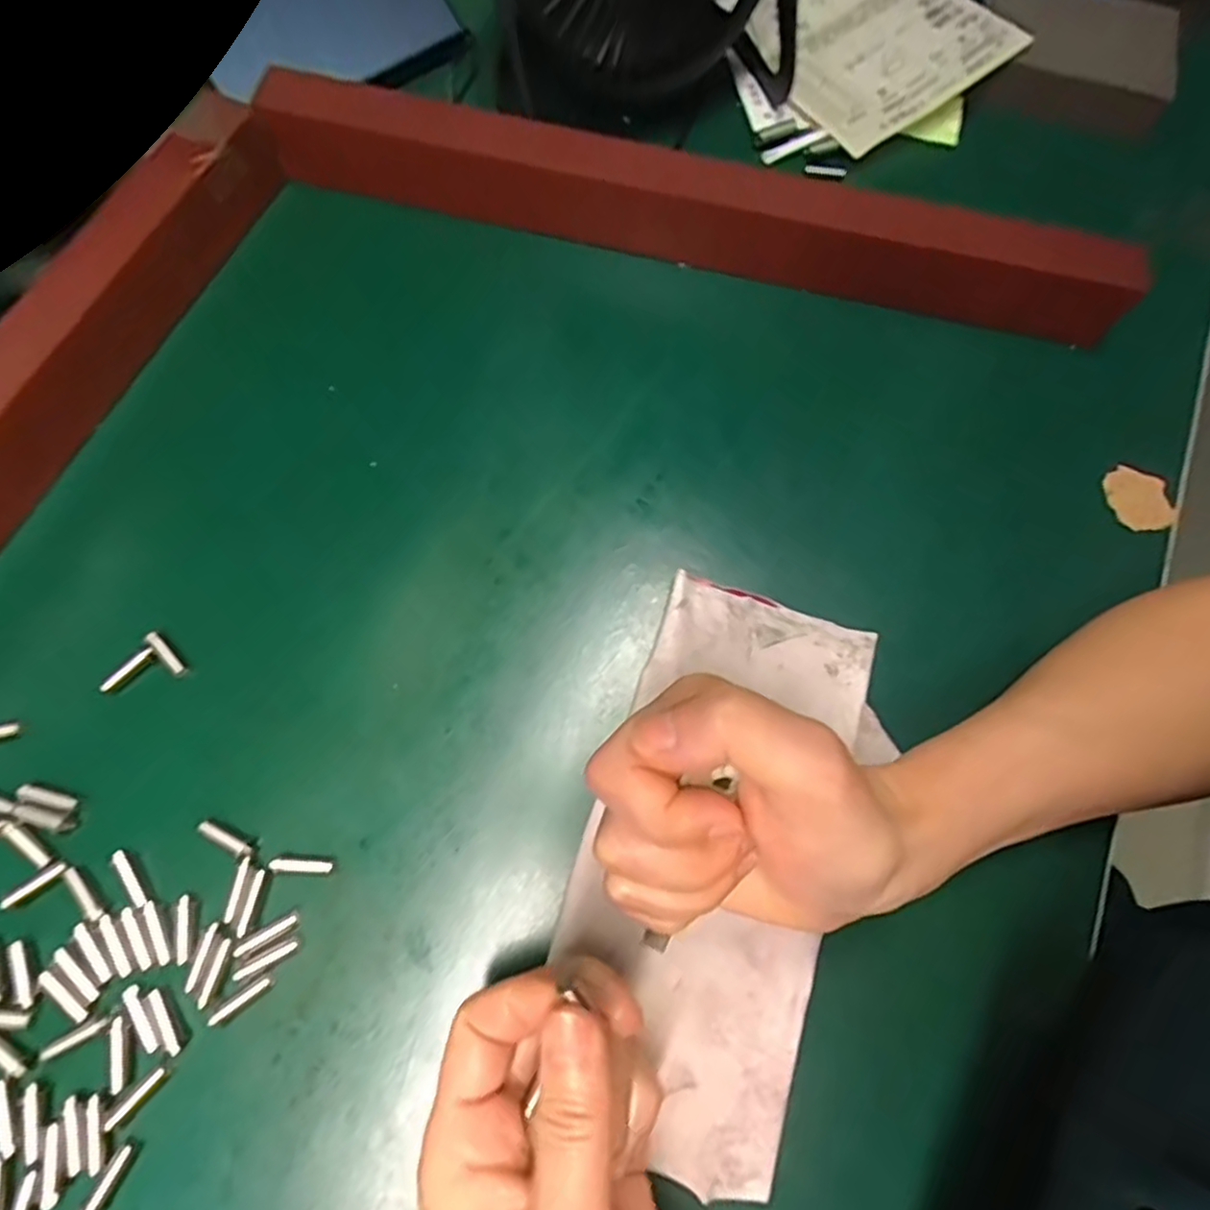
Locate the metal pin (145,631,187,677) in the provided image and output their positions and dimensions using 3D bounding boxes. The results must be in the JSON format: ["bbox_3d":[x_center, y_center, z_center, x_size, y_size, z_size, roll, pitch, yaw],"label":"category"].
[{"bbox_3d":[-0.167,0.019,0.268,0.004,0.004,0.019,-40,89,-15],"label":"metal pin"}]

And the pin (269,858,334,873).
[{"bbox_3d":[-0.107,0.092,0.247,0.021,0.005,0.004,3,70,-1],"label":"pin"}]

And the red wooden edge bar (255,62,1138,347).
[{"bbox_3d":[0.043,-0.180,0.325,0.386,0.052,0.027,11,70,2],"label":"red wooden edge bar"}]

